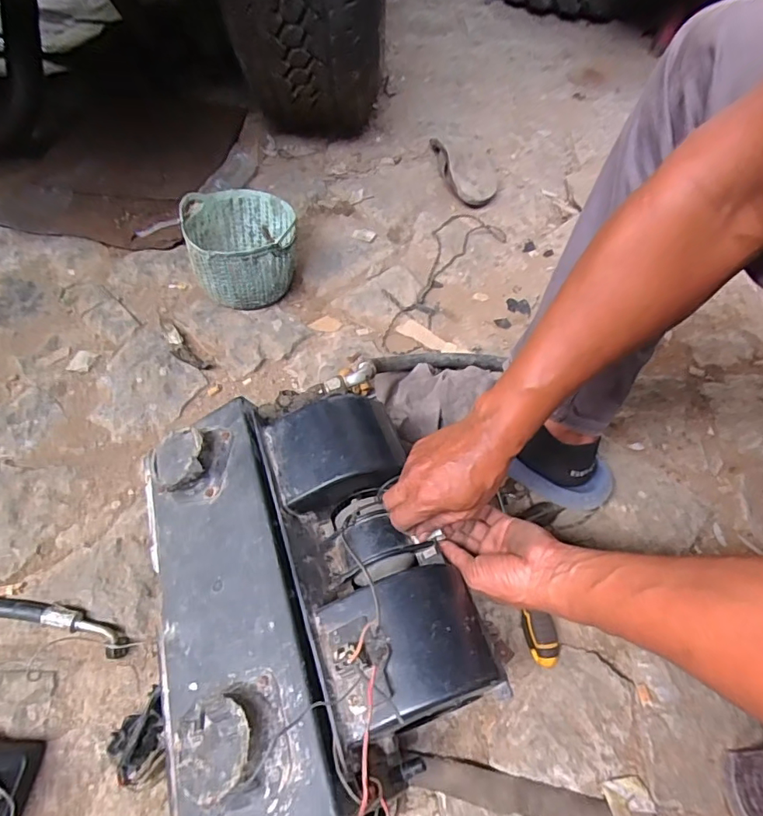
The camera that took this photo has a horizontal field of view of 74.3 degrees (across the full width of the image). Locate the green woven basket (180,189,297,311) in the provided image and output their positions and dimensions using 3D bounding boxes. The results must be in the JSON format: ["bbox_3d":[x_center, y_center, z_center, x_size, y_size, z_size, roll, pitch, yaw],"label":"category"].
[{"bbox_3d":[-0.230,-0.261,0.840,0.170,0.126,0.178,-3,56,-8],"label":"green woven basket"}]

